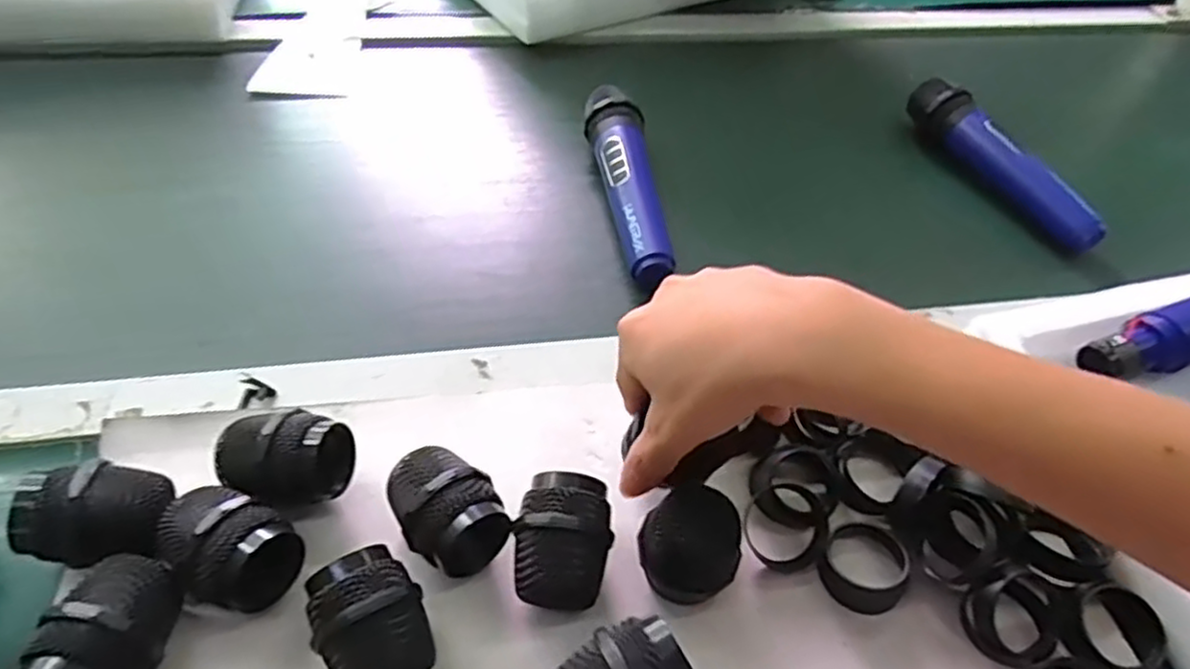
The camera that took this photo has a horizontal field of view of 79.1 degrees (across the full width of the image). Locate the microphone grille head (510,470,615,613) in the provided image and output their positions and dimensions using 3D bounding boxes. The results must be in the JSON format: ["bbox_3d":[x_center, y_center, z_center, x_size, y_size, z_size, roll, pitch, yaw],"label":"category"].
[{"bbox_3d":[-0.016,0.101,0.351,0.045,0.049,0.056,2,48,-4],"label":"microphone grille head"}]

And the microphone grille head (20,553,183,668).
[{"bbox_3d":[-0.206,0.130,0.308,0.040,0.052,0.064,12,48,5],"label":"microphone grille head"}]

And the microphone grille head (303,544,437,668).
[{"bbox_3d":[-0.099,0.130,0.321,0.044,0.046,0.058,-23,55,-24],"label":"microphone grille head"}]

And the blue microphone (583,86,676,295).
[{"bbox_3d":[0.023,-0.119,0.553,0.043,0.047,0.188,-2,49,-8],"label":"blue microphone"}]

